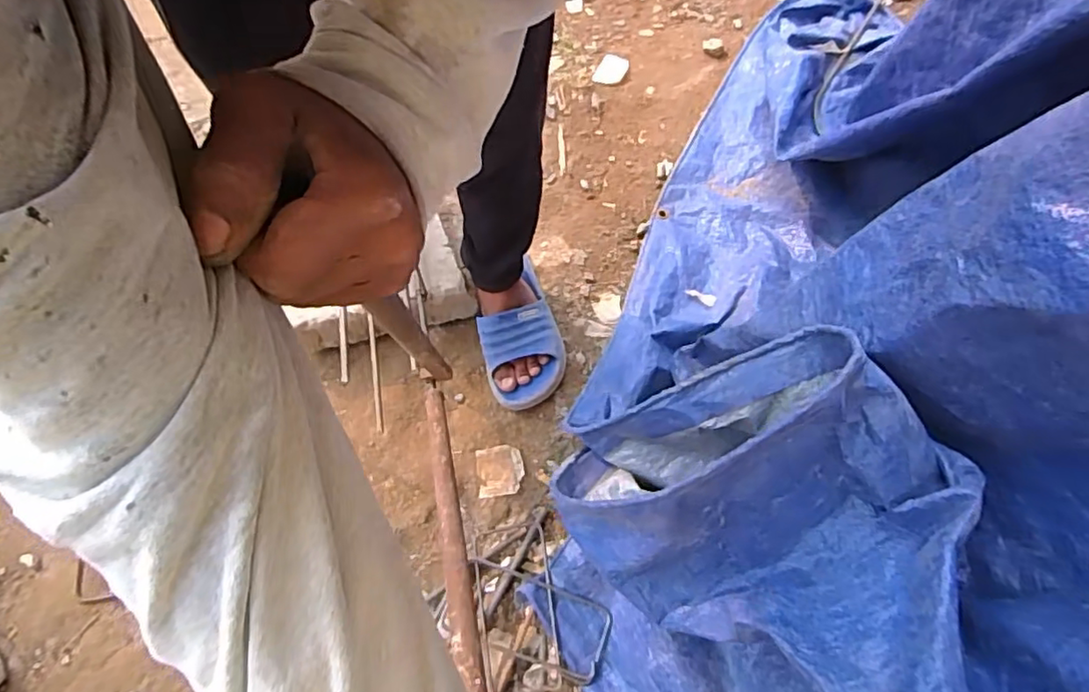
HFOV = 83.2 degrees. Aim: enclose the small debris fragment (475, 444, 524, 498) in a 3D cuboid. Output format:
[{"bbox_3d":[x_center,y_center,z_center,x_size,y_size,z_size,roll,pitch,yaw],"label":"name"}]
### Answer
[{"bbox_3d":[-0.062,0.172,0.848,0.063,0.006,0.068,-6,65,-2],"label":"small debris fragment"}]

